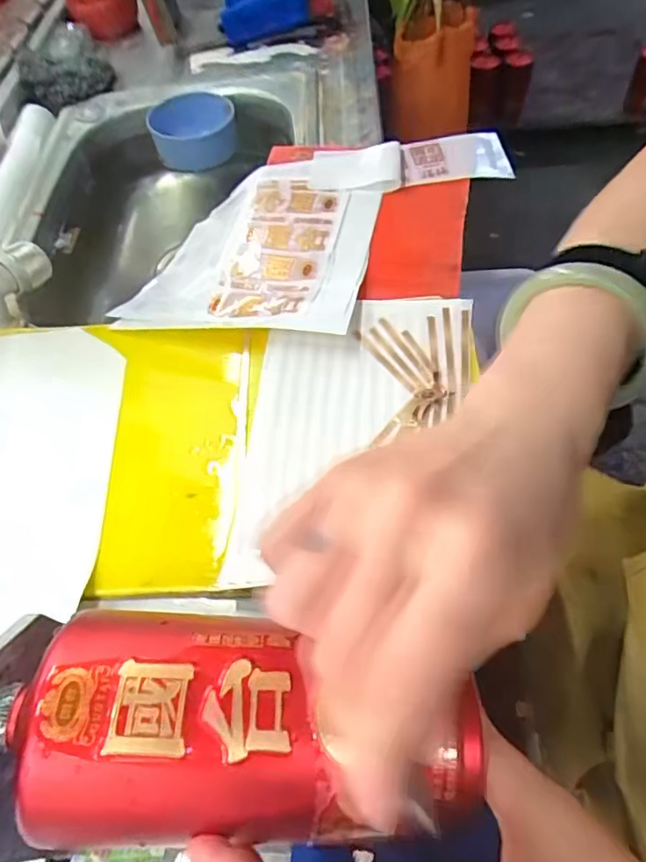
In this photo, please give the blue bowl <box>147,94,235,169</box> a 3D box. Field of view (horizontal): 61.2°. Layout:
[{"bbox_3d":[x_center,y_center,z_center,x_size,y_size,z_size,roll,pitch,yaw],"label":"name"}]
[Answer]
[{"bbox_3d":[-0.172,-0.402,0.733,0.111,0.055,0.103,-2,58,4],"label":"blue bowl"}]

